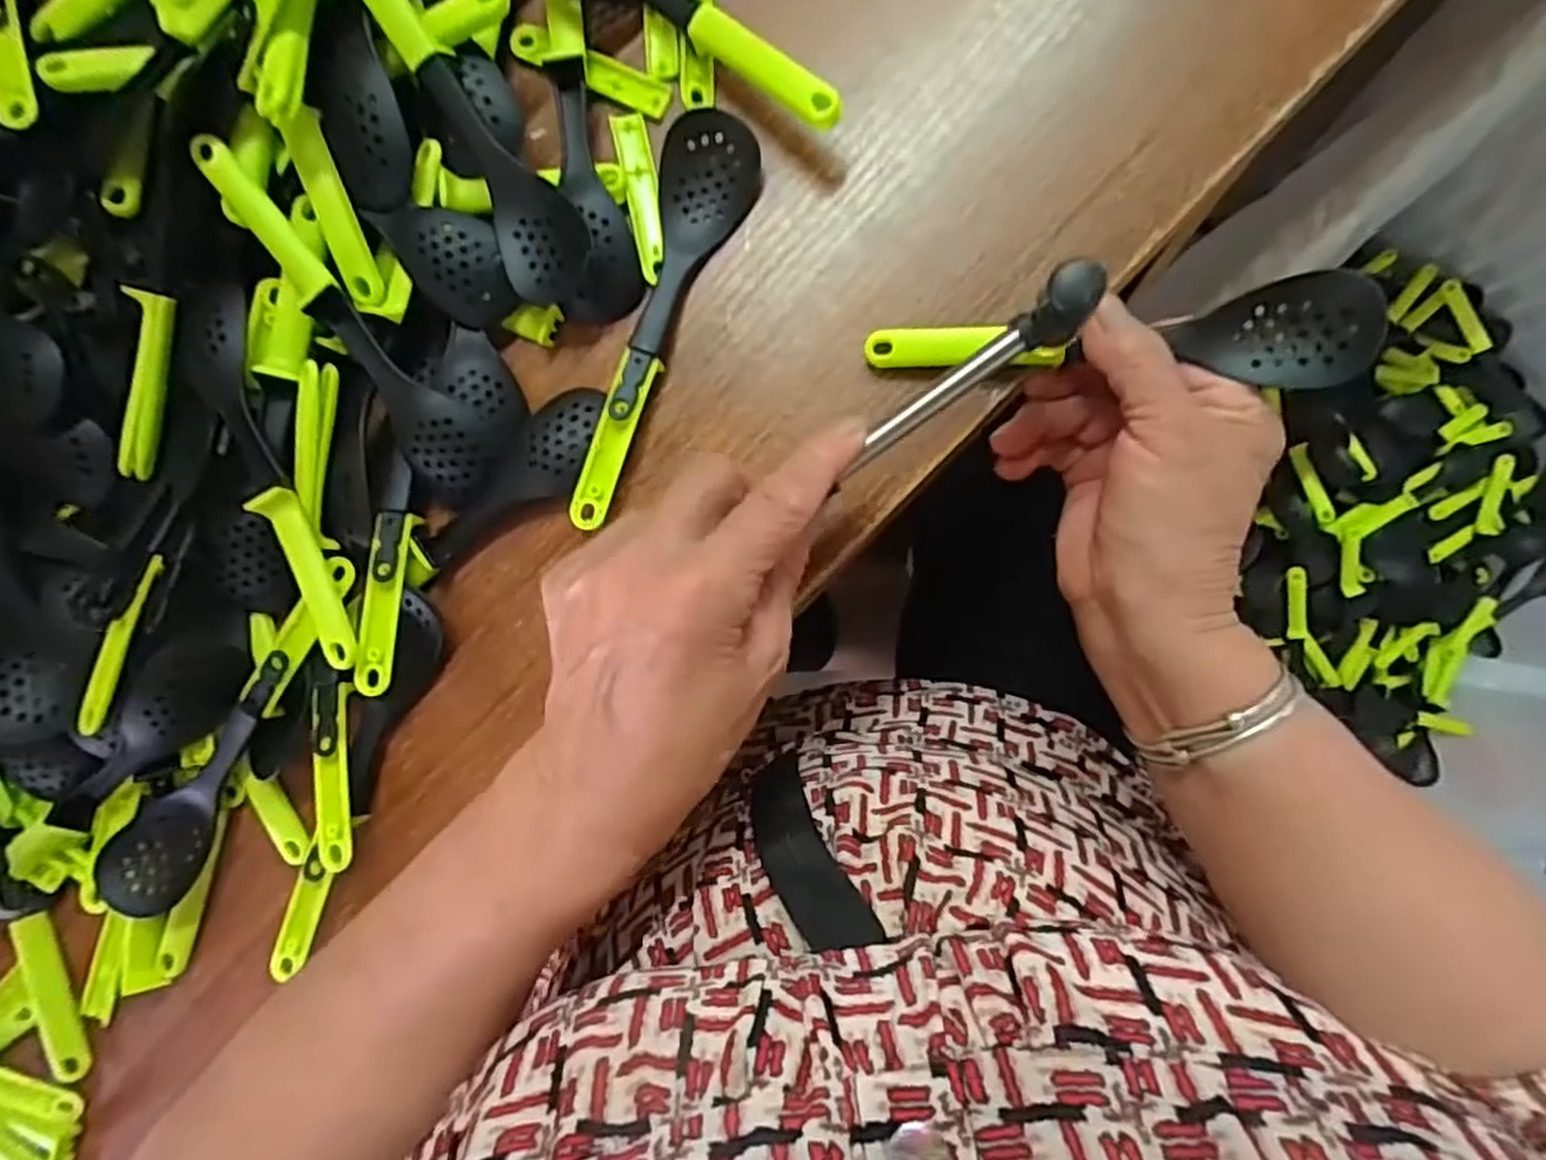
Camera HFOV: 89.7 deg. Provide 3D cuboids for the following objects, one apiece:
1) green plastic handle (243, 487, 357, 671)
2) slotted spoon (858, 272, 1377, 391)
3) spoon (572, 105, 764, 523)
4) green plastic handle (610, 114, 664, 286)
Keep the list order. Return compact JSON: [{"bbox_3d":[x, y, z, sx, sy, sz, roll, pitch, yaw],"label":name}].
[{"bbox_3d":[-0.190,0.000,0.320,0.015,0.016,0.076,-26,86,6],"label":"green plastic handle"},{"bbox_3d":[0.124,-0.089,0.291,0.174,0.022,0.037,1,89,11],"label":"slotted spoon"},{"bbox_3d":[-0.050,-0.108,0.325,0.037,0.016,0.176,21,91,7],"label":"spoon"},{"bbox_3d":[-0.055,-0.164,0.331,0.013,0.006,0.074,-12,87,7],"label":"green plastic handle"}]

